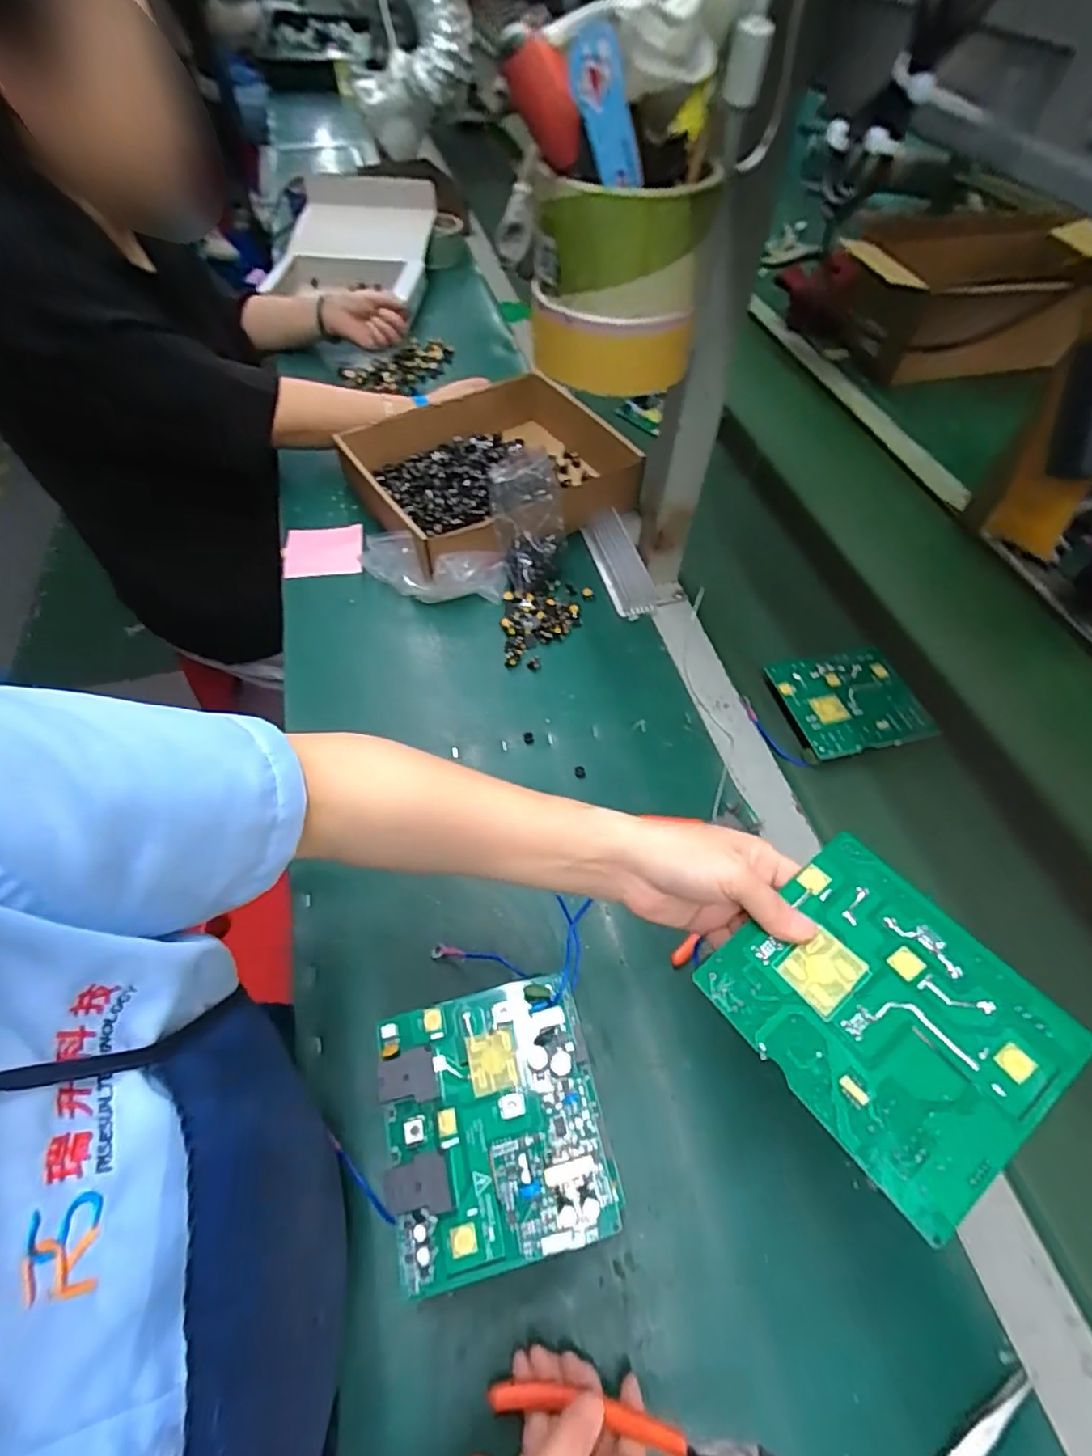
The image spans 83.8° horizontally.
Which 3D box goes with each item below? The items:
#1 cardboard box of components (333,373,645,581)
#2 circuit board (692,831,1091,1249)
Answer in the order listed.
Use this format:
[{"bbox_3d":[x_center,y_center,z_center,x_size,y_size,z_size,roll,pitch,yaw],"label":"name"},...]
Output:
[{"bbox_3d":[-0.061,-0.320,0.762,0.333,0.083,0.270,-31,61,-20],"label":"cardboard box of components"},{"bbox_3d":[0.158,0.130,0.282,0.114,0.004,0.130,-37,62,-14],"label":"circuit board"}]

